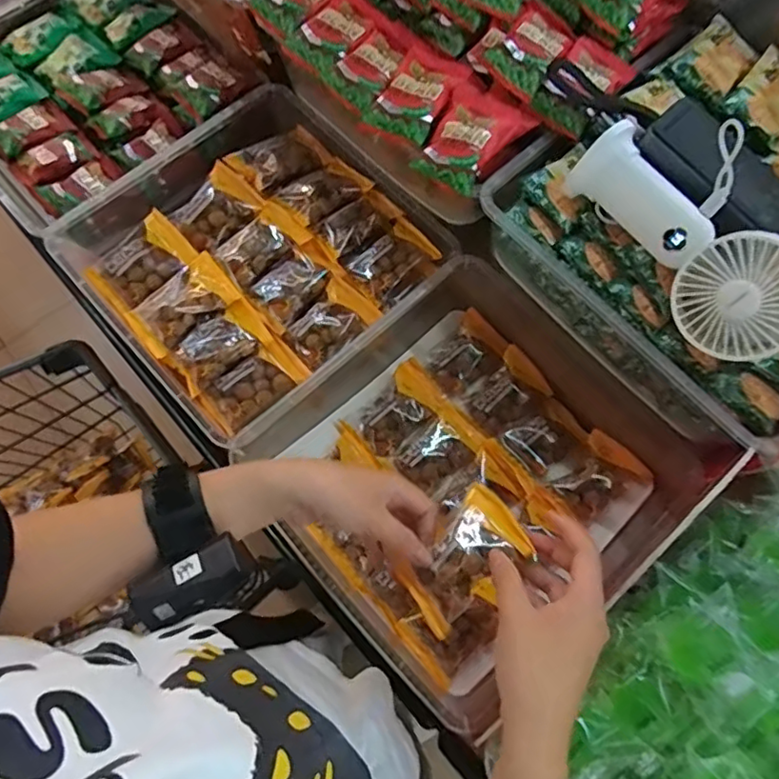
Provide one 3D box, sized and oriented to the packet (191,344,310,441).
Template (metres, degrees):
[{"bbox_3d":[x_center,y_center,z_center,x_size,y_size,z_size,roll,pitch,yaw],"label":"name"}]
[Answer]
[{"bbox_3d":[-0.127,-0.001,0.546,0.094,0.017,0.056,-39,75,-12],"label":"packet"}]

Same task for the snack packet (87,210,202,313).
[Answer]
[{"bbox_3d":[-0.242,-0.124,0.573,0.096,0.033,0.057,-37,74,-12],"label":"snack packet"}]

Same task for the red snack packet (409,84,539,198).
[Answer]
[{"bbox_3d":[0.072,-0.214,0.486,0.063,0.022,0.106,33,74,11],"label":"red snack packet"}]

